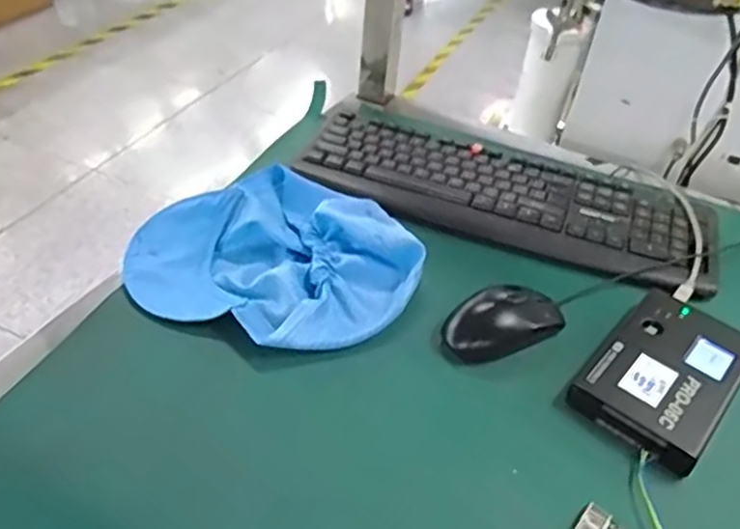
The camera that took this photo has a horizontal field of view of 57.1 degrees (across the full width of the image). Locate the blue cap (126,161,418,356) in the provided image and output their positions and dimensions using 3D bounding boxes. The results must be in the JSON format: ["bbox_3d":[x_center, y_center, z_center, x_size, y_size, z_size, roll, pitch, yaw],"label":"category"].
[{"bbox_3d":[-0.083,-0.011,0.621,0.252,0.042,0.192,11,41,5],"label":"blue cap"}]

